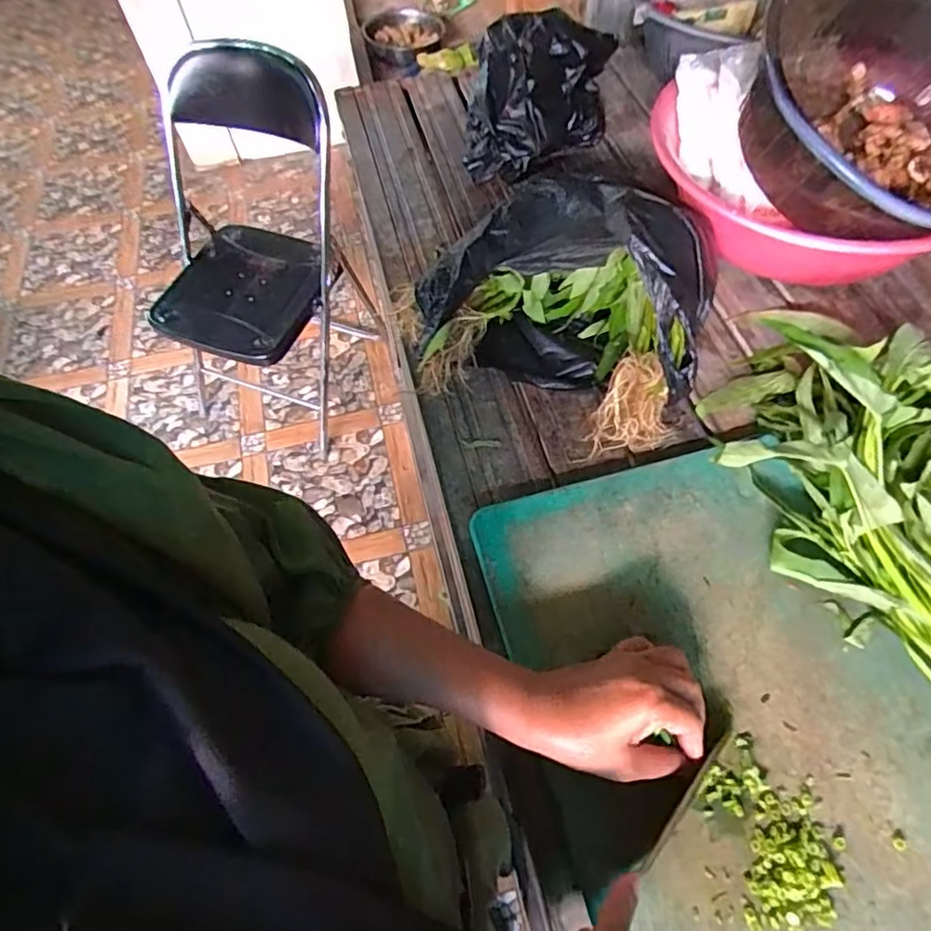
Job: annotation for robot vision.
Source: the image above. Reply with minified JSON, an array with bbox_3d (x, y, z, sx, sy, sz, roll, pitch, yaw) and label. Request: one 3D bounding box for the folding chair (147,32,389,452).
[{"bbox_3d":[-0.516,-0.528,1.515,0.472,0.832,0.588,22,62,16],"label":"folding chair"}]

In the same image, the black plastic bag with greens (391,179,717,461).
[{"bbox_3d":[0.091,-0.160,0.573,0.273,0.126,0.219,23,62,16],"label":"black plastic bag with greens"}]

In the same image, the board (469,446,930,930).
[{"bbox_3d":[0.200,0.187,0.419,0.290,0.021,0.440,-15,59,-7],"label":"board"}]

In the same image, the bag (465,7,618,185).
[{"bbox_3d":[0.086,-0.464,0.748,0.122,0.166,0.191,34,66,21],"label":"bag"}]

